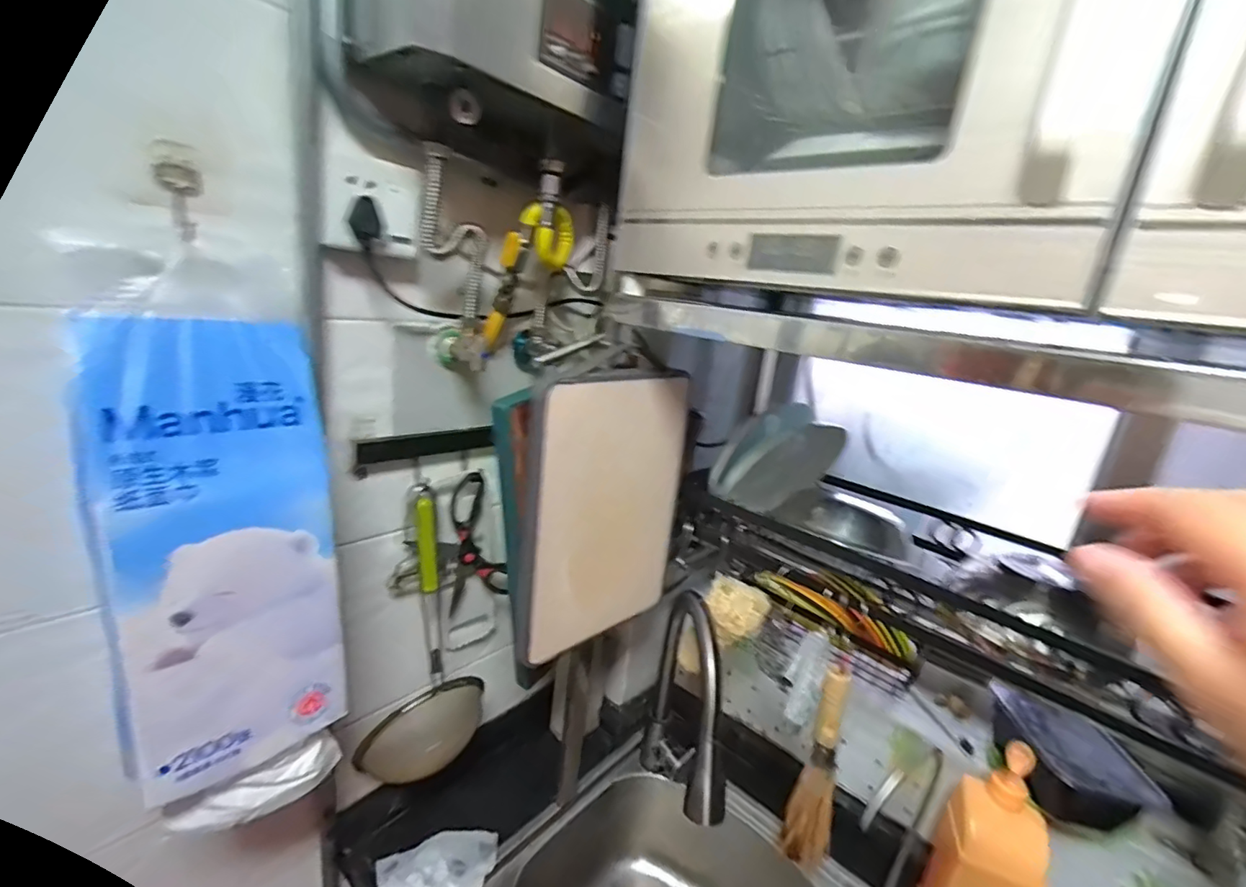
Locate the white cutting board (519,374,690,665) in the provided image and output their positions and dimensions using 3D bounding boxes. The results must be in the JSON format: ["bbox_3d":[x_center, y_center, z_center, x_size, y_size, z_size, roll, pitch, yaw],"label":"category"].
[{"bbox_3d":[-0.014,0.084,0.634,0.217,0.324,0.018,-8,25,-40],"label":"white cutting board"}]

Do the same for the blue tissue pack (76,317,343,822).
[{"bbox_3d":[-0.342,0.115,0.470,0.154,0.417,0.098,-7,20,-38],"label":"blue tissue pack"}]

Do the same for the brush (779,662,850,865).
[{"bbox_3d":[0.229,0.371,0.618,0.048,0.229,0.049,15,18,29],"label":"brush"}]

